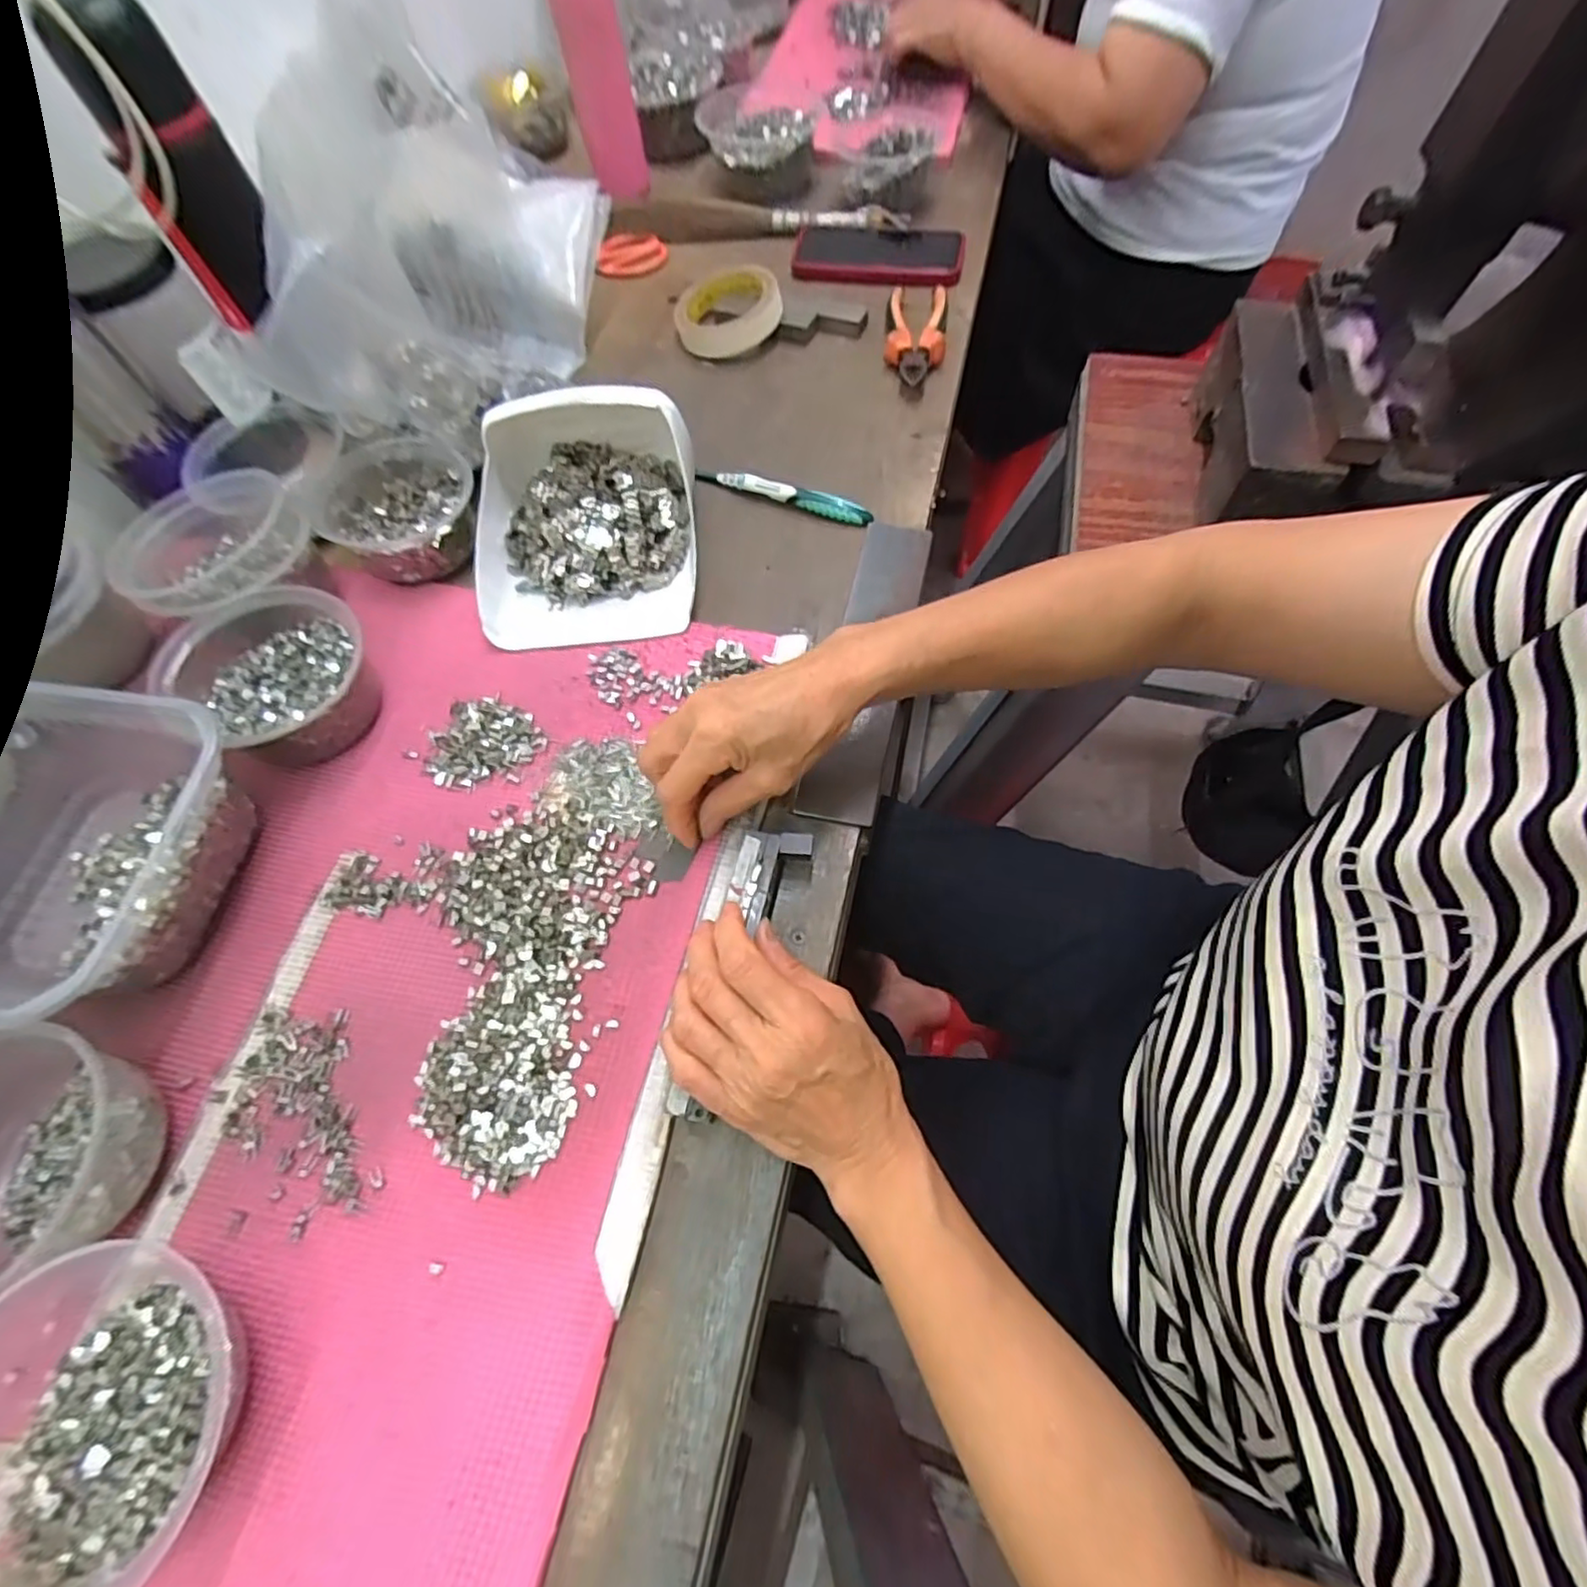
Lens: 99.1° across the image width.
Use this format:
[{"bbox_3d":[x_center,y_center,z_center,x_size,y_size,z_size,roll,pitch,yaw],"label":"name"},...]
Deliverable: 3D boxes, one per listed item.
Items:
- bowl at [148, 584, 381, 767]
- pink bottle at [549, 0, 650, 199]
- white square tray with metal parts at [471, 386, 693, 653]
[{"bbox_3d":[-0.322,-0.076,0.432,0.103,0.065,0.101,-1,64,2],"label":"bowl"},{"bbox_3d":[-0.202,-0.748,0.680,0.063,0.207,0.054,-11,64,-3],"label":"pink bottle"},{"bbox_3d":[-0.151,-0.202,0.478,0.152,0.078,0.171,-4,64,0],"label":"white square tray with metal parts"}]

